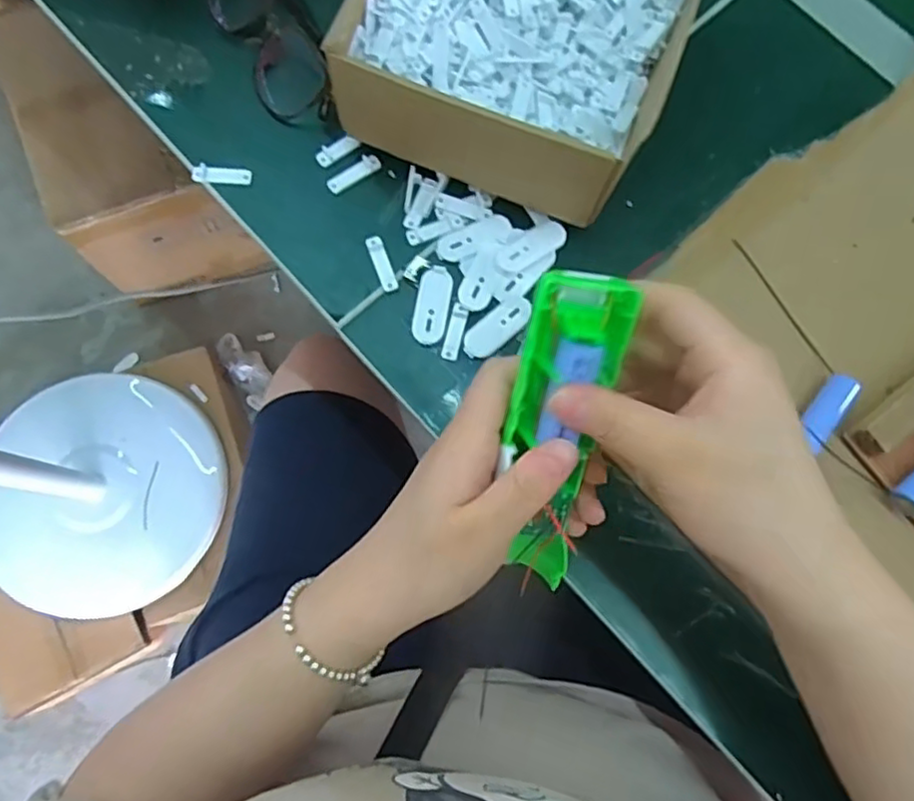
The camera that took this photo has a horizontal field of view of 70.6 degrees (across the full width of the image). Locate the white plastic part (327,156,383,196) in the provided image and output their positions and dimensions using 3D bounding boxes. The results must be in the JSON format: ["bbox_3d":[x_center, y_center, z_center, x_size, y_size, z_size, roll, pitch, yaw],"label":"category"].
[{"bbox_3d":[-0.067,-0.148,0.420,0.038,0.004,0.013,-34,78,-9],"label":"white plastic part"}]

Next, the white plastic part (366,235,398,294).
[{"bbox_3d":[-0.047,-0.087,0.405,0.010,0.004,0.039,-19,76,-6],"label":"white plastic part"}]

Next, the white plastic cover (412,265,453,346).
[{"bbox_3d":[-0.015,-0.060,0.402,0.021,0.004,0.050,11,75,2],"label":"white plastic cover"}]

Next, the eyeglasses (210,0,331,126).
[{"bbox_3d":[-0.118,-0.241,0.427,0.057,0.033,0.129,-29,78,-8],"label":"eyeglasses"}]

